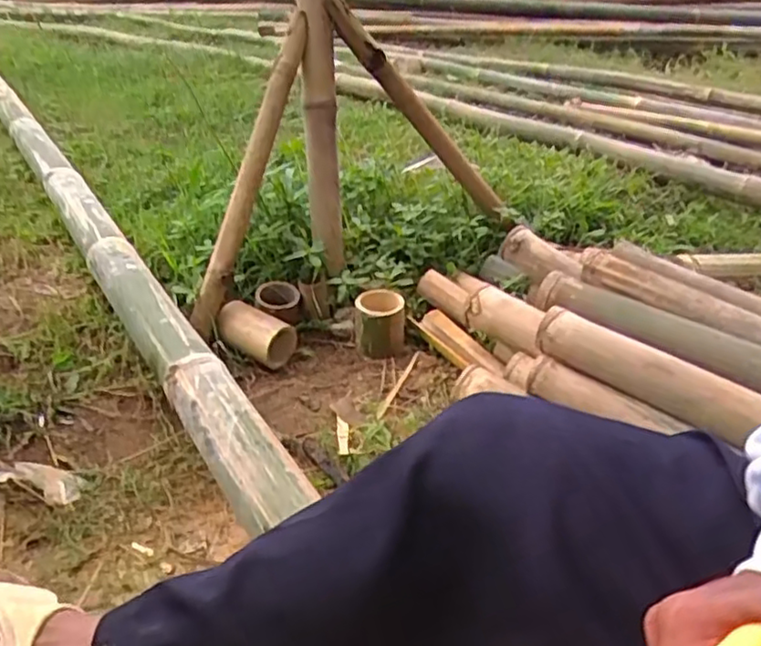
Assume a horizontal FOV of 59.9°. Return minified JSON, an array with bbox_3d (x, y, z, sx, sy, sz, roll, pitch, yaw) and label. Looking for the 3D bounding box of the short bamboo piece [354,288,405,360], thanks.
[{"bbox_3d":[-0.001,-0.003,1.156,0.085,0.098,0.088,0,29,0],"label":"short bamboo piece"}]

